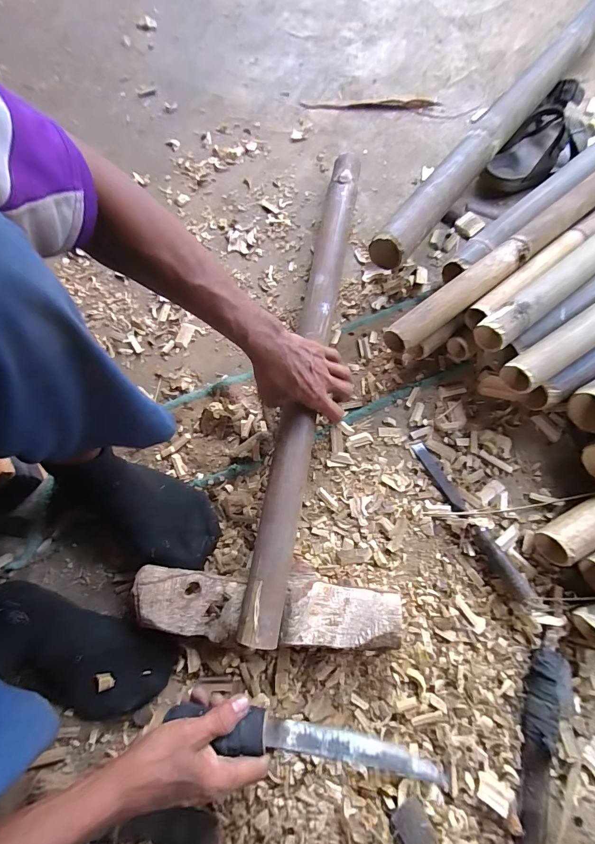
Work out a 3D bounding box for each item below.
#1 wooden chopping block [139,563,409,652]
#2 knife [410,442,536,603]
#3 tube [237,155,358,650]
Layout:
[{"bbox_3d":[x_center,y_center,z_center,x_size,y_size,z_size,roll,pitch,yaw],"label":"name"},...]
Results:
[{"bbox_3d":[-0.038,0.235,0.480,0.319,0.063,0.090,1,73,-1],"label":"wooden chopping block"},{"bbox_3d":[0.248,0.136,0.533,0.026,0.028,0.252,-28,76,-9],"label":"knife"},{"bbox_3d":[0.018,-0.099,0.560,0.051,0.046,0.759,10,70,2],"label":"tube"}]

